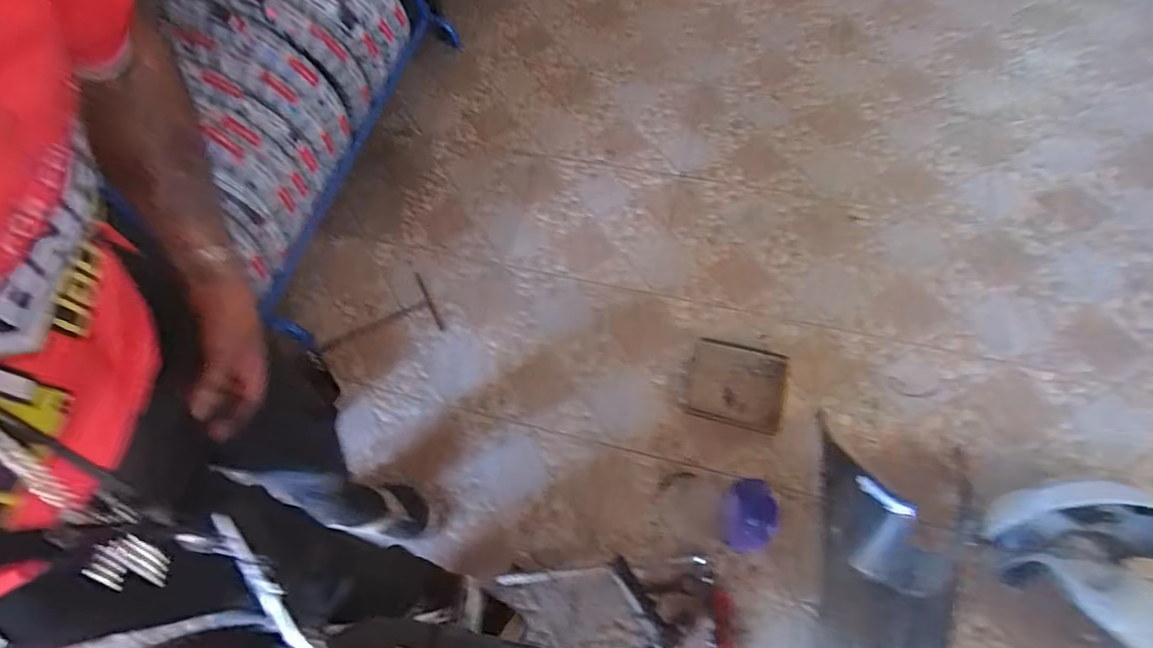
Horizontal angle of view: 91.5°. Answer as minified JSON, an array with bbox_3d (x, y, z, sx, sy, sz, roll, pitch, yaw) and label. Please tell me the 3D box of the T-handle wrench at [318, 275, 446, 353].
[{"bbox_3d":[-0.501,-0.006,1.414,0.285,0.017,0.197,-26,62,-10],"label":"T-handle wrench"}]

